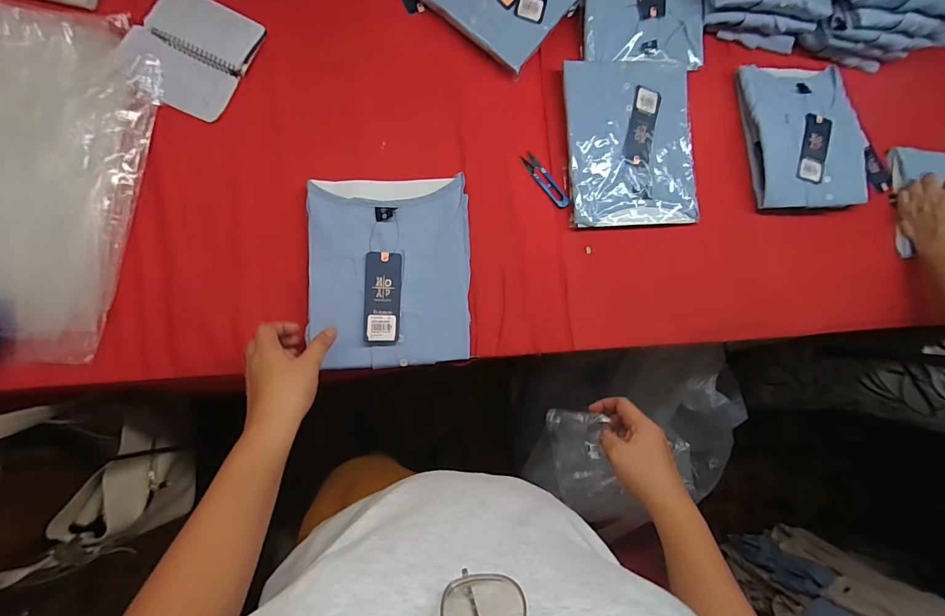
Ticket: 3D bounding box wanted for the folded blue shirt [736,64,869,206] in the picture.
[{"bbox_3d":[0.574,-0.295,0.695,0.226,0.029,0.252,-3,88,-10],"label":"folded blue shirt"}]

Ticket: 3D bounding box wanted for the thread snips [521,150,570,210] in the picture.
[{"bbox_3d":[0.114,-0.199,0.632,0.025,0.010,0.102,-37,94,-9],"label":"thread snips"}]

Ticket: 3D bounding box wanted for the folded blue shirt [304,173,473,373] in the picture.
[{"bbox_3d":[-0.110,-0.051,0.551,0.212,0.038,0.253,-1,88,-10],"label":"folded blue shirt"}]

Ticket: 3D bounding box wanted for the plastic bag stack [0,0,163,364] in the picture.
[{"bbox_3d":[-0.581,-0.151,0.491,0.317,0.020,0.455,7,87,-9],"label":"plastic bag stack"}]

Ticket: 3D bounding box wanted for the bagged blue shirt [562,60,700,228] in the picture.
[{"bbox_3d":[0.251,-0.259,0.644,0.211,0.026,0.251,-4,89,-10],"label":"bagged blue shirt"}]

